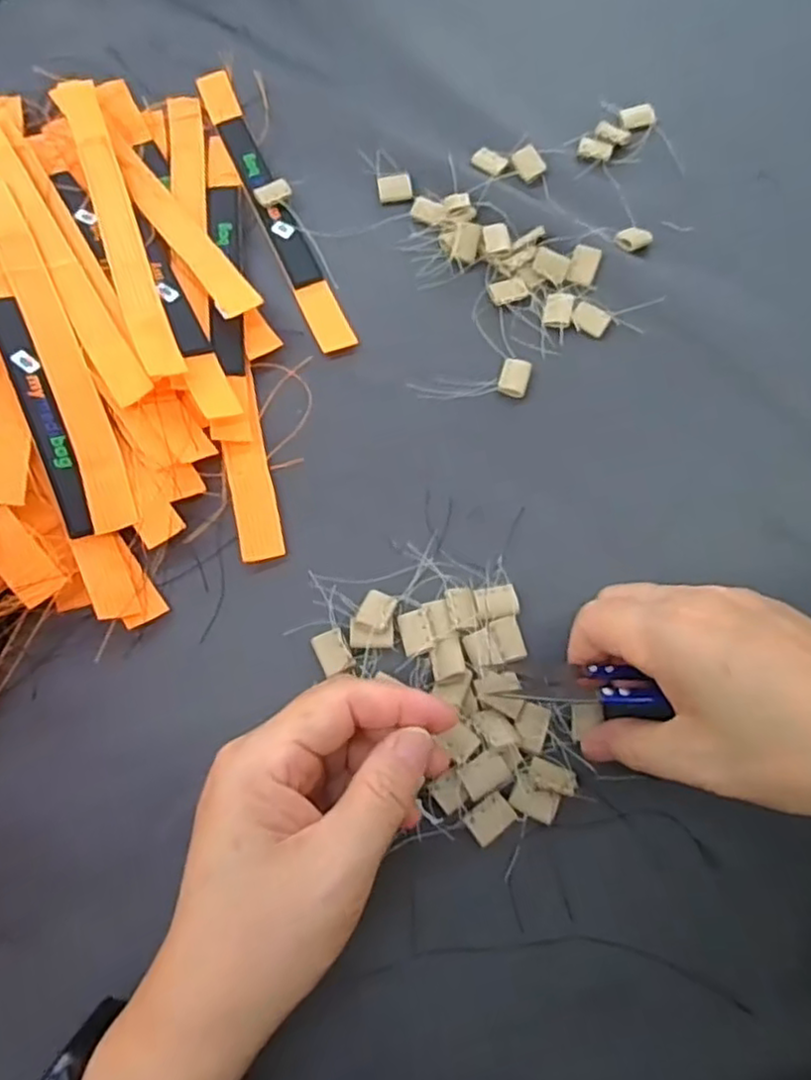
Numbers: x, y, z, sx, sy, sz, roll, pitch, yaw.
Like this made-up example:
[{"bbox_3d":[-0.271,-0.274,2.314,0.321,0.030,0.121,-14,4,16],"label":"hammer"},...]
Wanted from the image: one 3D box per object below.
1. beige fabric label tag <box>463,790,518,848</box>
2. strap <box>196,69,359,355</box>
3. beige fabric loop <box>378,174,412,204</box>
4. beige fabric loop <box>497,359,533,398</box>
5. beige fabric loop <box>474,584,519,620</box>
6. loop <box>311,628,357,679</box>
[{"bbox_3d":[0.036,0.118,0.286,0.019,0.004,0.014,-37,75,-11],"label":"beige fabric label tag"},{"bbox_3d":[-0.080,-0.200,0.405,0.020,0.006,0.221,-23,73,-7],"label":"strap"},{"bbox_3d":[-0.006,-0.211,0.405,0.020,0.004,0.017,-9,72,-3],"label":"beige fabric loop"},{"bbox_3d":[0.058,-0.086,0.360,0.015,0.004,0.022,14,72,5],"label":"beige fabric loop"},{"bbox_3d":[0.043,0.029,0.318,0.020,0.005,0.015,-10,72,-3],"label":"beige fabric loop"},{"bbox_3d":[-0.033,0.052,0.311,0.015,0.009,0.020,-26,73,-8],"label":"loop"}]

